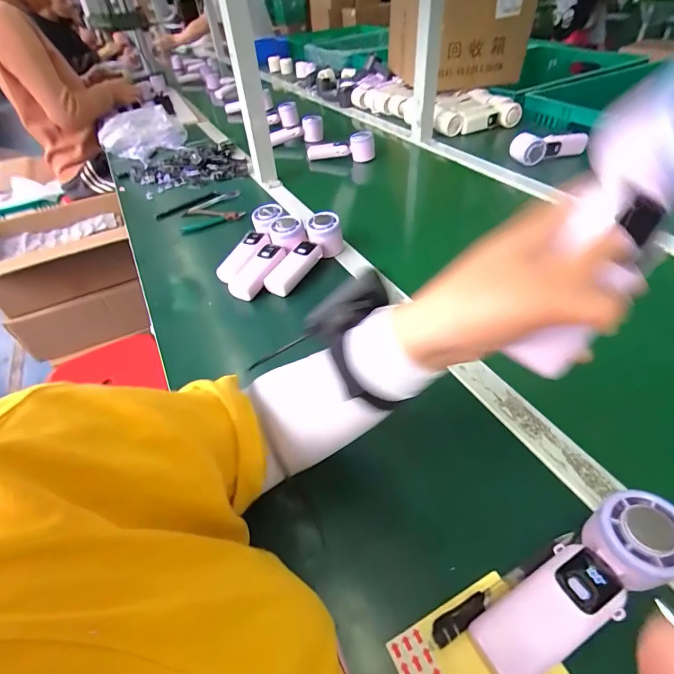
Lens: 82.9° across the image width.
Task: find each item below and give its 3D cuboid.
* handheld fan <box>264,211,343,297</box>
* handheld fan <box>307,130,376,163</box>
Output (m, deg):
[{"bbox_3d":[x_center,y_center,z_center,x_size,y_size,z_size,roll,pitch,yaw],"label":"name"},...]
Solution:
[{"bbox_3d":[-0.049,-0.126,0.606,0.047,0.059,0.165,26,67,28],"label":"handheld fan"},{"bbox_3d":[0.011,-0.474,0.956,0.167,0.078,0.051,-1,44,5],"label":"handheld fan"}]

